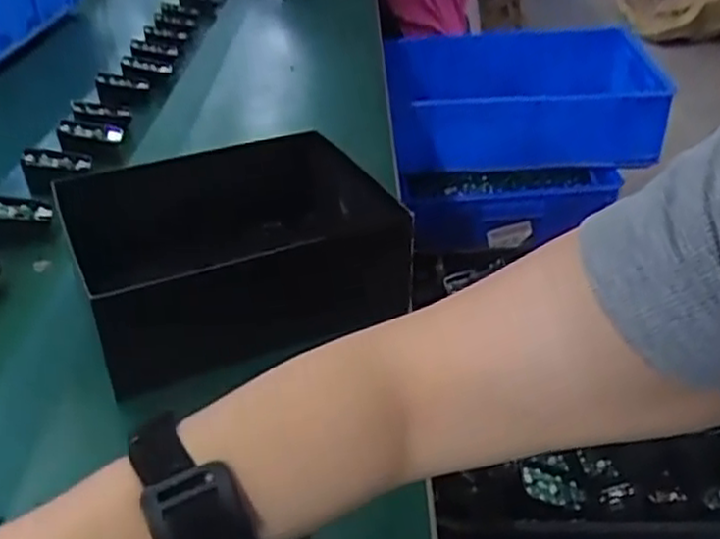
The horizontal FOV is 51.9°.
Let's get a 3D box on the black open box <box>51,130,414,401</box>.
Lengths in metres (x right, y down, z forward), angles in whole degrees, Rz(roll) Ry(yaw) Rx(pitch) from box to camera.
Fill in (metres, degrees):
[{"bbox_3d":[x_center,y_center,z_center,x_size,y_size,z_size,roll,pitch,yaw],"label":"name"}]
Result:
[{"bbox_3d":[-0.101,-0.020,0.583,0.226,0.096,0.176,-17,34,-20],"label":"black open box"}]

